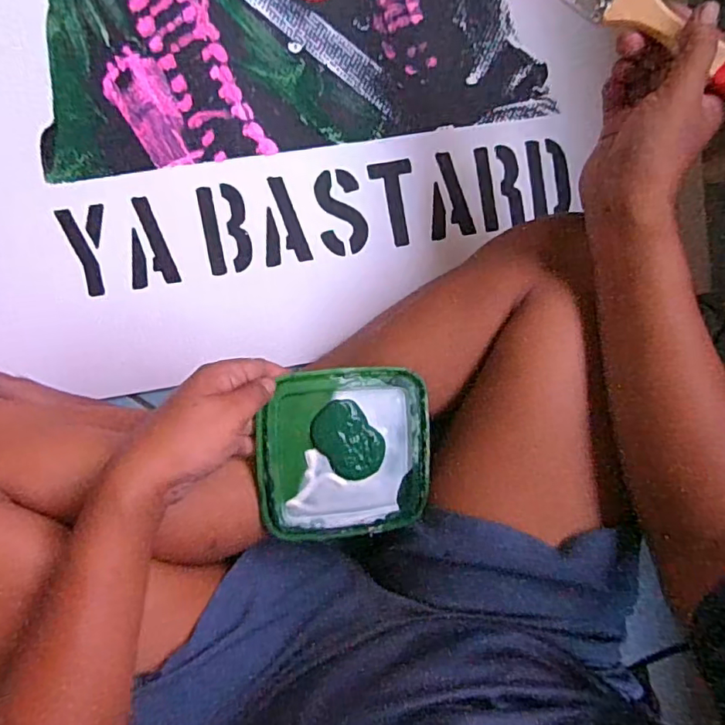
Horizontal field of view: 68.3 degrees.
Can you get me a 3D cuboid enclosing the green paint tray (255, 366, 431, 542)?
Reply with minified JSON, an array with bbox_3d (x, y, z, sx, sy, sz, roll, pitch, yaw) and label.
[{"bbox_3d":[-0.012,0.070,0.408,0.129,0.013,0.129,-4,97,-6],"label":"green paint tray"}]

